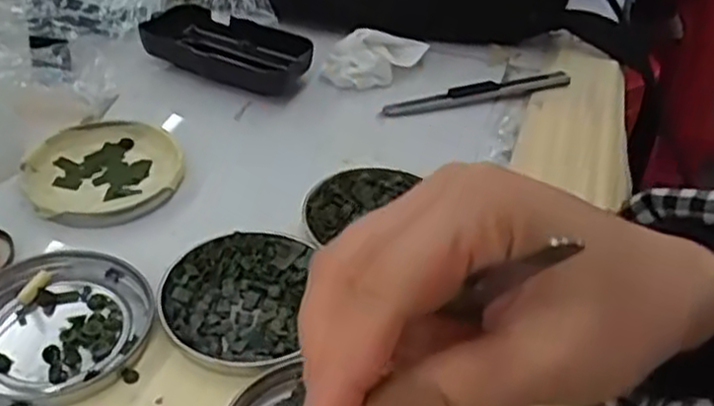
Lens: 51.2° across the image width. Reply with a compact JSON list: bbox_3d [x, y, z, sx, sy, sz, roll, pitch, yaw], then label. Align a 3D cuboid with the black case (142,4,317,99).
[{"bbox_3d":[-0.084,-0.101,0.484,0.115,0.018,0.049,22,43,19],"label":"black case"}]

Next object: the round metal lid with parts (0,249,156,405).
[{"bbox_3d":[-0.128,0.050,0.315,0.073,0.008,0.077,3,40,-3],"label":"round metal lid with parts"}]

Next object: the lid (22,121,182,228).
[{"bbox_3d":[-0.133,-0.018,0.394,0.079,0.011,0.079,3,40,-3],"label":"lid"}]

